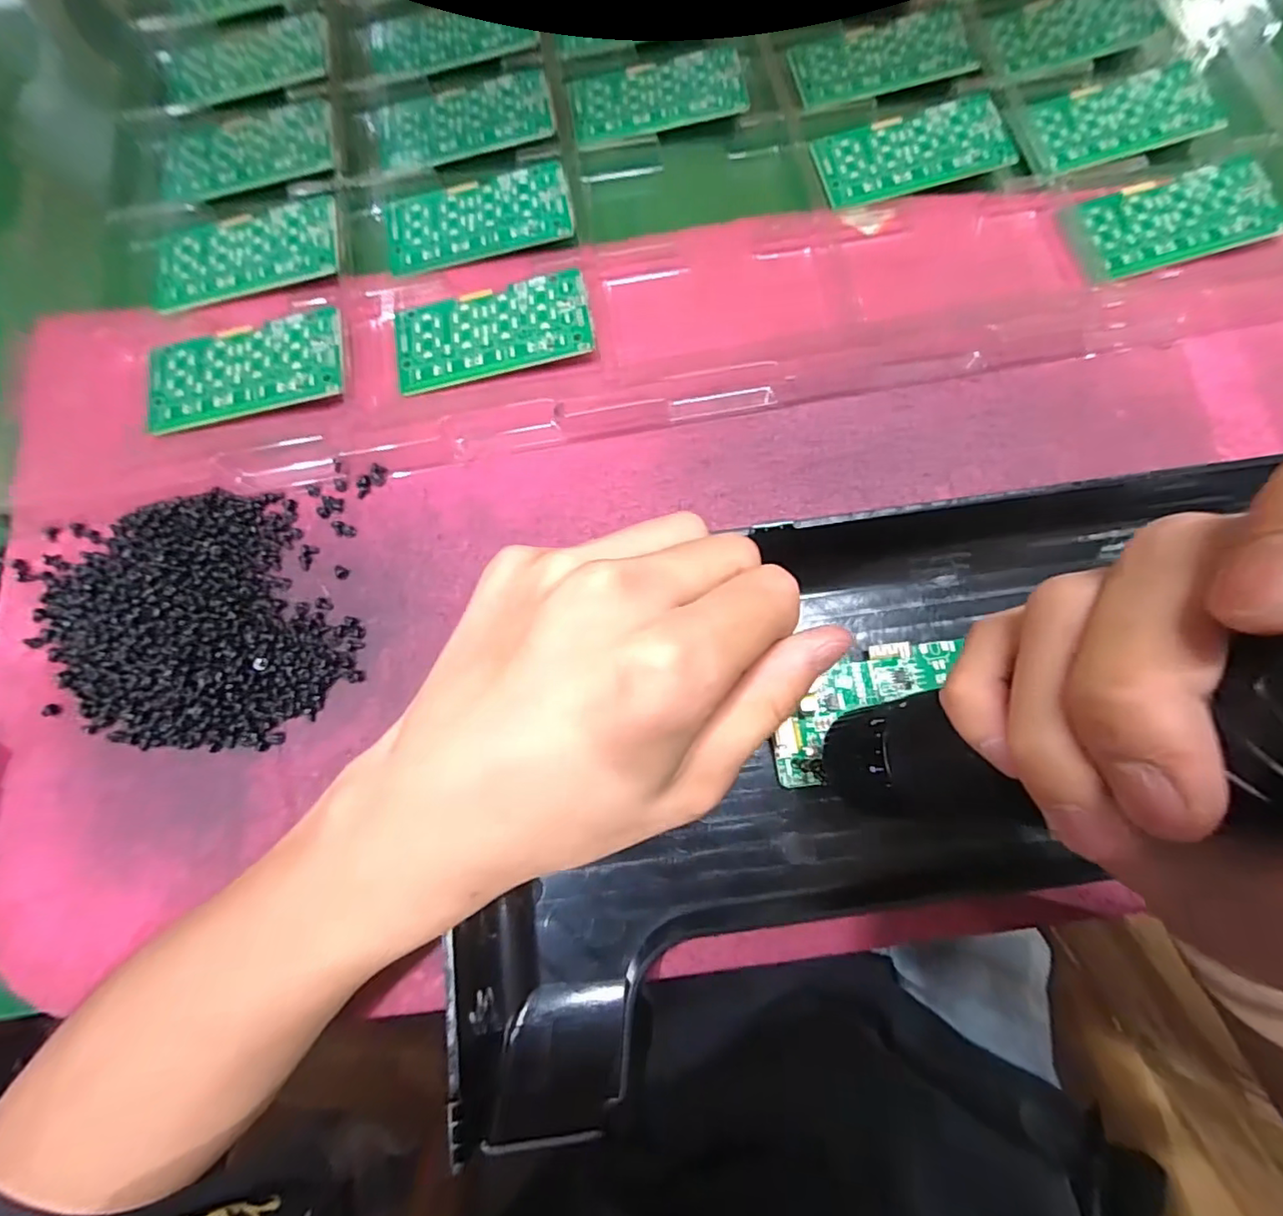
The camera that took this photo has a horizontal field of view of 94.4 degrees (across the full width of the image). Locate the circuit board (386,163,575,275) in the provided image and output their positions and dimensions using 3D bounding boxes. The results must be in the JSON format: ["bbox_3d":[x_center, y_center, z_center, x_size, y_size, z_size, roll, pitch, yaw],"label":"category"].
[{"bbox_3d":[-0.083,-0.198,0.301,0.093,0.004,0.047,-12,79,-4],"label":"circuit board"}]

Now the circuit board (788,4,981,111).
[{"bbox_3d":[0.134,-0.309,0.333,0.096,0.009,0.047,-14,79,-4],"label":"circuit board"}]

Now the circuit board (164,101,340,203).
[{"bbox_3d":[-0.213,-0.247,0.320,0.094,0.004,0.052,-7,79,-3],"label":"circuit board"}]

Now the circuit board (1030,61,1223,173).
[{"bbox_3d":[0.255,-0.262,0.316,0.090,0.004,0.051,-14,76,4],"label":"circuit board"}]

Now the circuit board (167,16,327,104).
[{"bbox_3d":[-0.227,-0.314,0.341,0.093,0.005,0.049,-8,79,-3],"label":"circuit board"}]

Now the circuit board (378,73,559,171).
[{"bbox_3d":[-0.096,-0.265,0.325,0.093,0.005,0.050,-8,79,-3],"label":"circuit board"}]

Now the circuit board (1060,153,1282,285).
[{"bbox_3d":[0.266,-0.195,0.297,0.096,0.009,0.049,-13,79,-4],"label":"circuit board"}]

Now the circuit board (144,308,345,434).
[{"bbox_3d":[-0.186,-0.112,0.280,0.091,0.008,0.046,-11,79,-3],"label":"circuit board"}]

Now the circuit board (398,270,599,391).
[{"bbox_3d":[-0.071,-0.133,0.286,0.093,0.004,0.045,-10,76,3],"label":"circuit board"}]

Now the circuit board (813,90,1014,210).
[{"bbox_3d":[0.145,-0.242,0.315,0.100,0.004,0.047,-15,77,3],"label":"circuit board"}]

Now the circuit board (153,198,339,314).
[{"bbox_3d":[-0.197,-0.177,0.297,0.092,0.005,0.046,-11,79,-3],"label":"circuit board"}]

